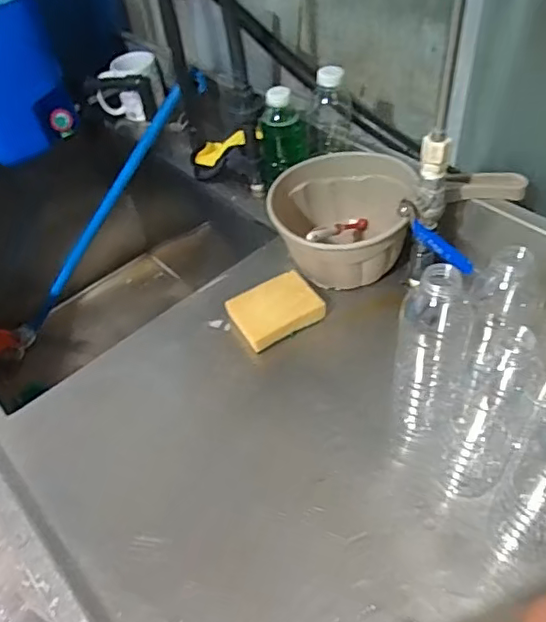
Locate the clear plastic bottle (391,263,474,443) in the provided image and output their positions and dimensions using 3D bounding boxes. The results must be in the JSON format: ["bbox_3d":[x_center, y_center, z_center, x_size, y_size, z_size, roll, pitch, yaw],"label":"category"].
[{"bbox_3d":[0.146,0.046,0.518,0.070,0.211,0.057,14,51,18],"label":"clear plastic bottle"}]

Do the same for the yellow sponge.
[{"bbox_3d":[0.004,-0.004,0.678,0.103,0.030,0.073,-30,51,-19],"label":"yellow sponge"}]

